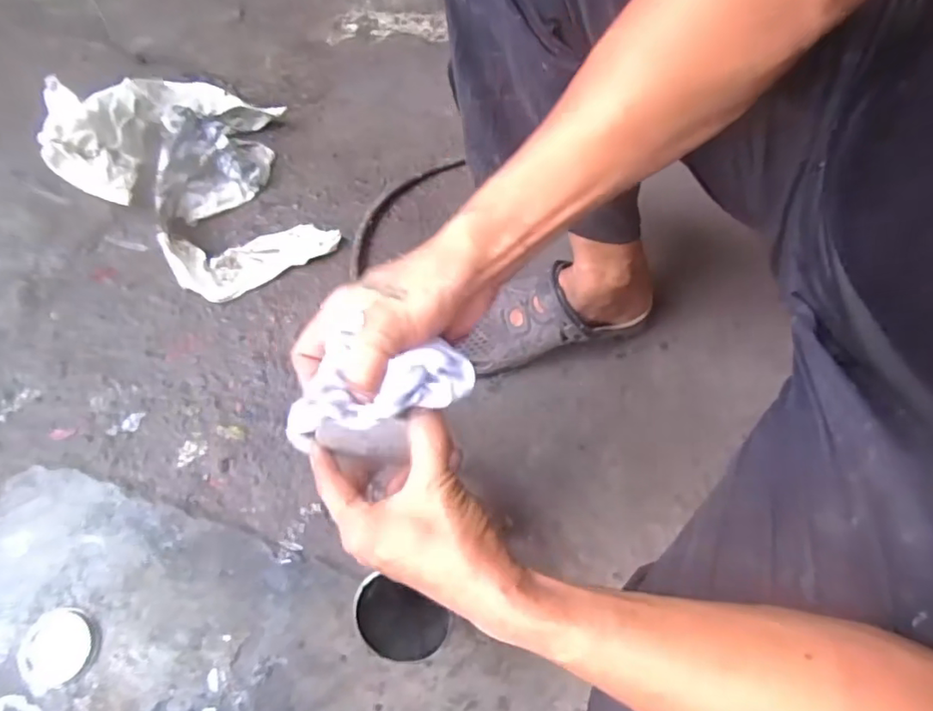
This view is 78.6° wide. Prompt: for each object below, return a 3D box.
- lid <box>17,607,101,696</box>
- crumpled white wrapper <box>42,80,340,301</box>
[{"bbox_3d":[-0.376,0.269,0.526,0.061,0.014,0.066,1,65,-2],"label":"lid"},{"bbox_3d":[-0.354,-0.245,0.744,0.271,0.073,0.383,-37,72,-17],"label":"crumpled white wrapper"}]

